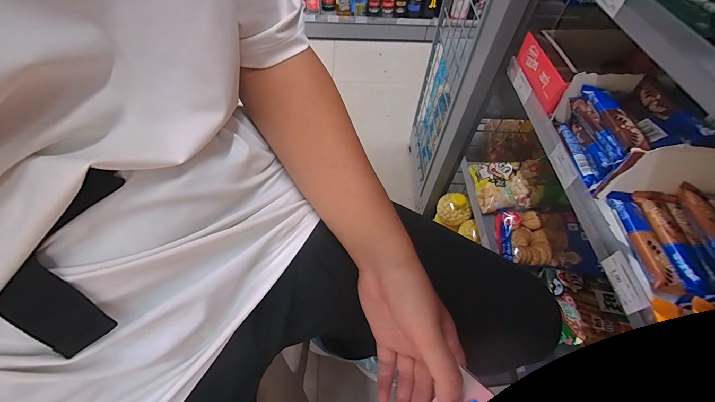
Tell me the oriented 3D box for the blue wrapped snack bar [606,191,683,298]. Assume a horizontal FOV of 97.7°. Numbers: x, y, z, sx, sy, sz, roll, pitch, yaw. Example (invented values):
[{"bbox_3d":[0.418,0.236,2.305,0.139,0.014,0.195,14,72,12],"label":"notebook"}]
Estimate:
[{"bbox_3d":[0.279,0.037,0.305,0.028,0.010,0.105,4,54,0],"label":"blue wrapped snack bar"}]

